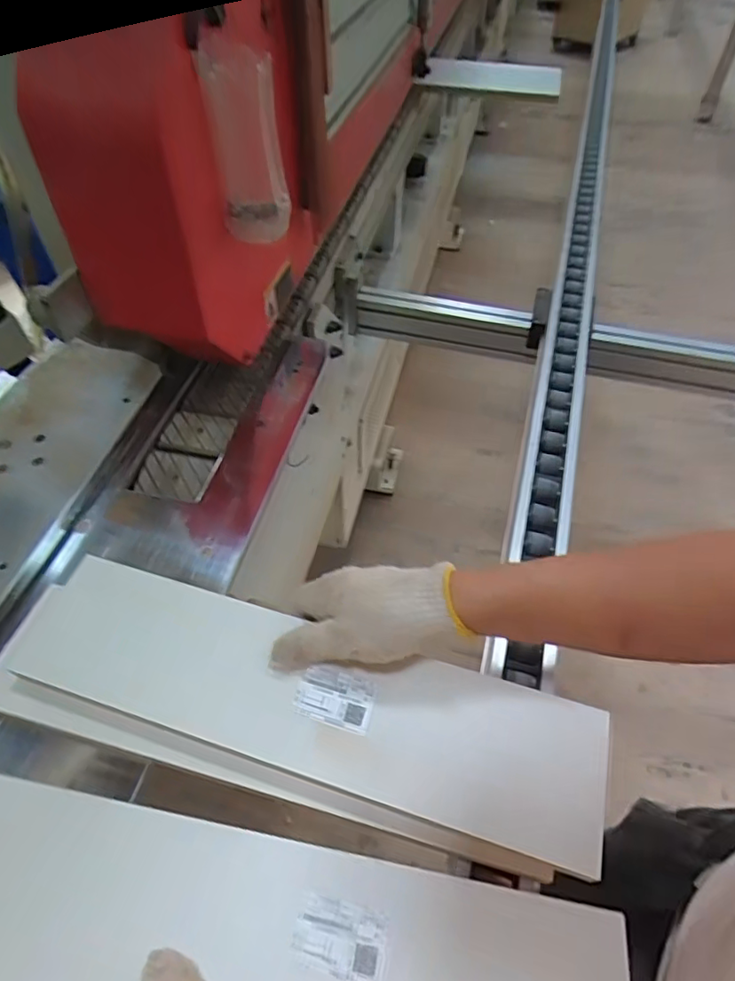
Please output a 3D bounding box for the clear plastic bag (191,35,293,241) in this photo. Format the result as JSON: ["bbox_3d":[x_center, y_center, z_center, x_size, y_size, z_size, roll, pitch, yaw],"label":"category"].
[{"bbox_3d":[-0.109,-0.309,0.517,0.060,0.160,0.035,-3,50,-2],"label":"clear plastic bag"}]

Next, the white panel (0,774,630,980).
[{"bbox_3d":[-0.065,0.278,0.358,0.436,0.011,0.111,9,51,7],"label":"white panel"}]

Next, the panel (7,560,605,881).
[{"bbox_3d":[-0.052,0.154,0.437,0.445,0.014,0.108,14,52,11],"label":"panel"}]

